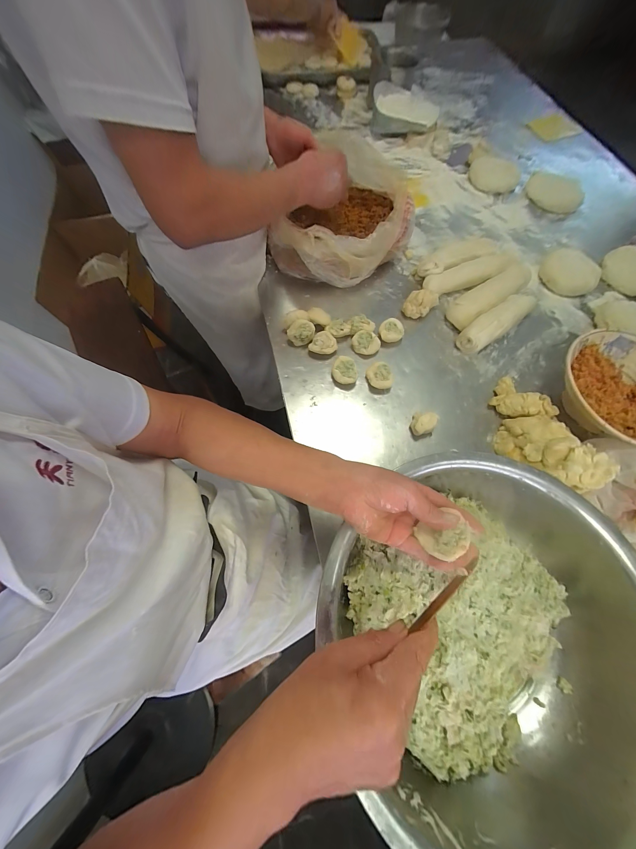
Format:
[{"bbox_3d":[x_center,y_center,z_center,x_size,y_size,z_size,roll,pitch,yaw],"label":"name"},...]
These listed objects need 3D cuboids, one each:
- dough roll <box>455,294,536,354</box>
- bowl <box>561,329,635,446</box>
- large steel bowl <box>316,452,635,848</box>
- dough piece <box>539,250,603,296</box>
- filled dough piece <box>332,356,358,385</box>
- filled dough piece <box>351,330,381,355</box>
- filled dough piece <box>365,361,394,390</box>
[{"bbox_3d":[0.369,-0.211,0.550,0.193,0.043,0.055,-32,73,-12],"label":"dough roll"},{"bbox_3d":[0.505,-0.051,0.454,0.197,0.078,0.203,0,69,-1],"label":"bowl"},{"bbox_3d":[0.206,0.238,0.337,0.357,0.128,0.373,0,69,-1],"label":"large steel bowl"},{"bbox_3d":[0.556,-0.337,0.594,0.082,0.041,0.117,-34,73,-13],"label":"dough piece"},{"bbox_3d":[0.051,-0.103,0.515,0.046,0.023,0.055,0,69,-1],"label":"filled dough piece"},{"bbox_3d":[0.095,-0.162,0.531,0.055,0.030,0.039,12,69,4],"label":"filled dough piece"},{"bbox_3d":[0.119,-0.092,0.513,0.053,0.027,0.049,0,69,-1],"label":"filled dough piece"}]

